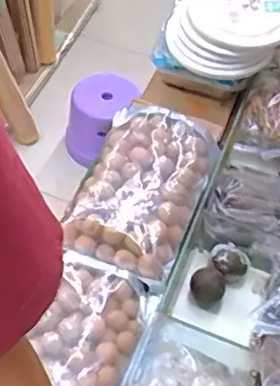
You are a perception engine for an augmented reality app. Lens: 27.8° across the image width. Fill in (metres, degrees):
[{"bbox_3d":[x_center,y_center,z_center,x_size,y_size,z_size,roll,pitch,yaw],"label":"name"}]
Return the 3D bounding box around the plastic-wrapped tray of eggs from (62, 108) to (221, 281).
[{"bbox_3d":[0.001,-0.008,0.900,0.181,0.074,0.284,19,52,9],"label":"plastic-wrapped tray of eggs"}]

